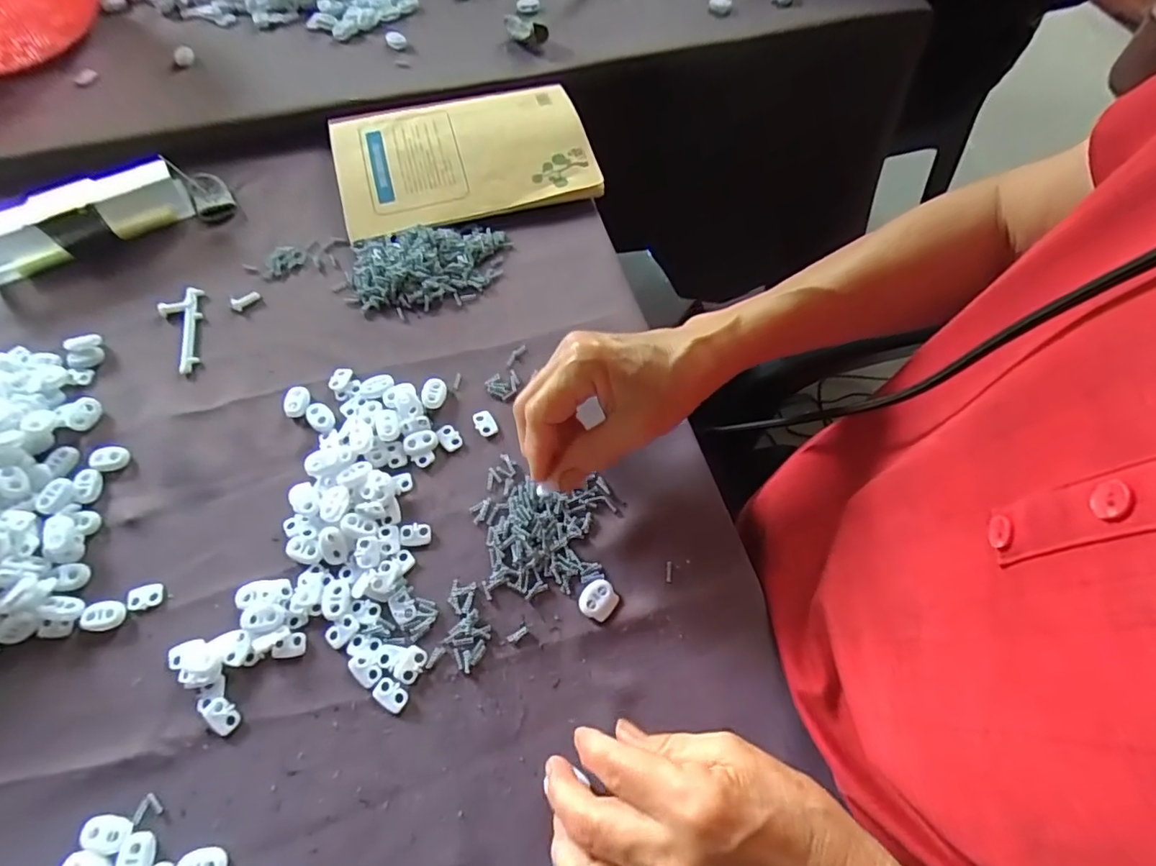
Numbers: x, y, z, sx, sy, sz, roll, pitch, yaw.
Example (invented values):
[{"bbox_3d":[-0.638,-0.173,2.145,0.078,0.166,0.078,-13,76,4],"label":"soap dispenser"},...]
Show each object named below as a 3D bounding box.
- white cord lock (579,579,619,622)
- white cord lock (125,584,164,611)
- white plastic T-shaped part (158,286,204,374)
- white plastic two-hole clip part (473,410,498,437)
[{"bbox_3d":[0.012,0.095,0.327,0.020,0.004,0.022,34,69,16],"label":"white cord lock"},{"bbox_3d":[-0.249,0.093,0.328,0.018,0.004,0.014,-12,64,-5],"label":"white cord lock"},{"bbox_3d":[-0.286,-0.074,0.411,0.028,0.008,0.074,-12,64,-5],"label":"white plastic T-shaped part"},{"bbox_3d":[-0.062,-0.006,0.382,0.013,0.004,0.018,-24,66,-11],"label":"white plastic two-hole clip part"}]

